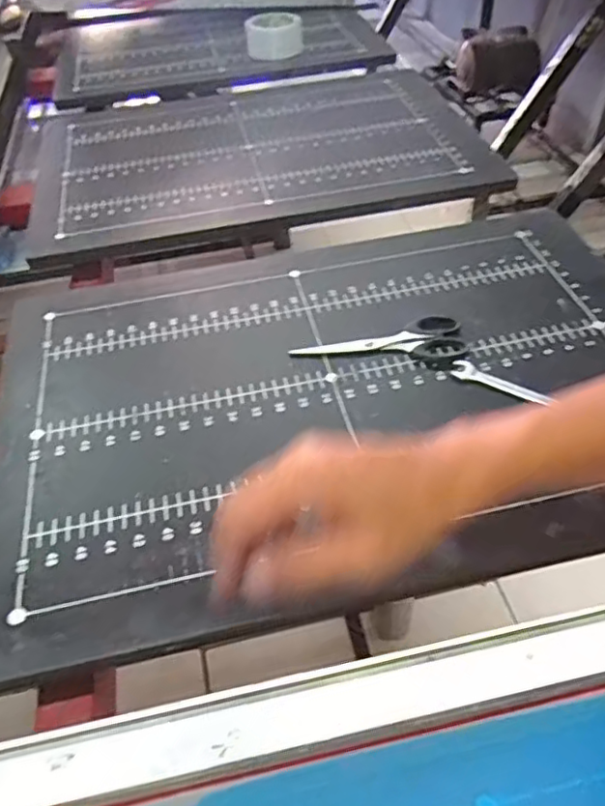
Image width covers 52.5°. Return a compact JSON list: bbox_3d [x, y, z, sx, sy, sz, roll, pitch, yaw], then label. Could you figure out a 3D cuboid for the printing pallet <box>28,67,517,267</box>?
[{"bbox_3d":[-0.066,-0.372,0.882,0.594,0.014,0.453,-11,47,-5],"label":"printing pallet"}]

